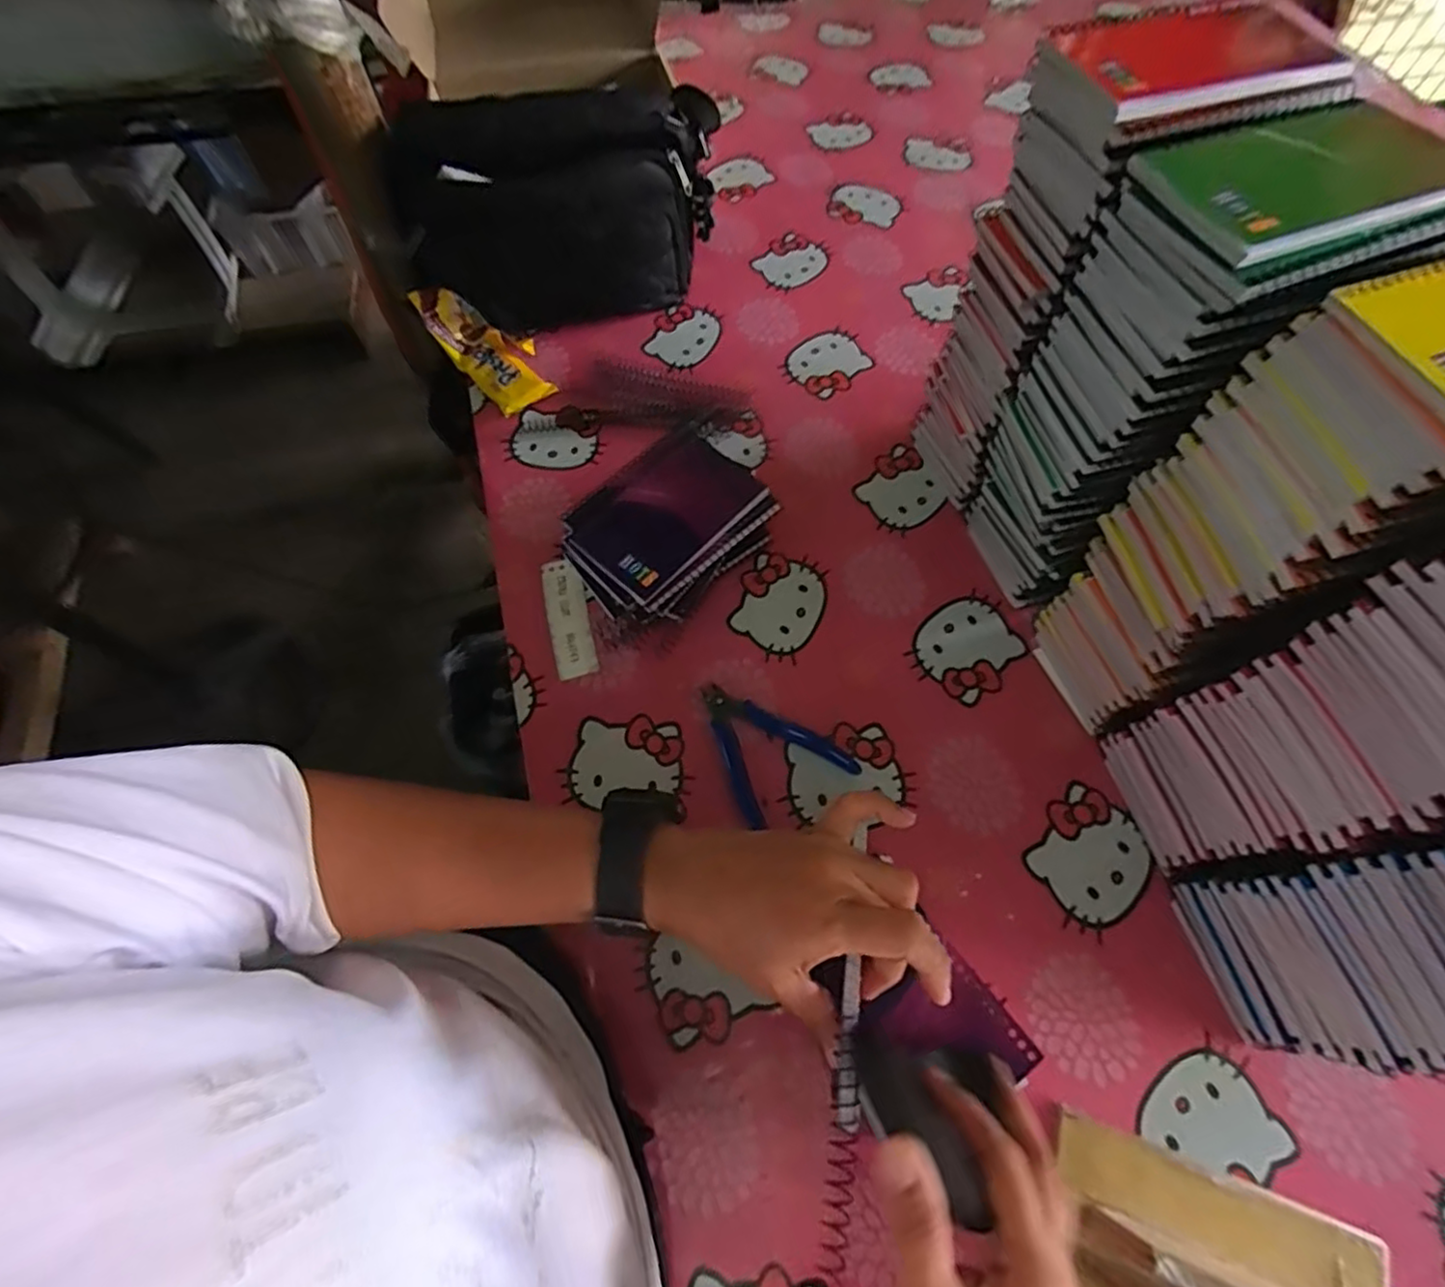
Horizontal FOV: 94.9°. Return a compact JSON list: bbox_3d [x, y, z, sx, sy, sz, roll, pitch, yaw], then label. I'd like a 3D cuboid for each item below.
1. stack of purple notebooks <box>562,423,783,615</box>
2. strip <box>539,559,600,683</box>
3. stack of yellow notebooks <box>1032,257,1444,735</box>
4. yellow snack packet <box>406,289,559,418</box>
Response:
[{"bbox_3d":[-0.045,-0.087,0.521,0.140,0.069,0.113,-40,70,-17],"label":"stack of purple notebooks"},{"bbox_3d":[-0.125,-0.021,0.530,0.033,0.004,0.105,-15,64,-7],"label":"strip"},{"bbox_3d":[0.305,-0.051,0.372,0.132,0.297,0.101,-10,64,-4],"label":"stack of yellow notebooks"},{"bbox_3d":[-0.221,-0.278,0.629,0.142,0.046,0.068,44,69,2],"label":"yellow snack packet"}]

